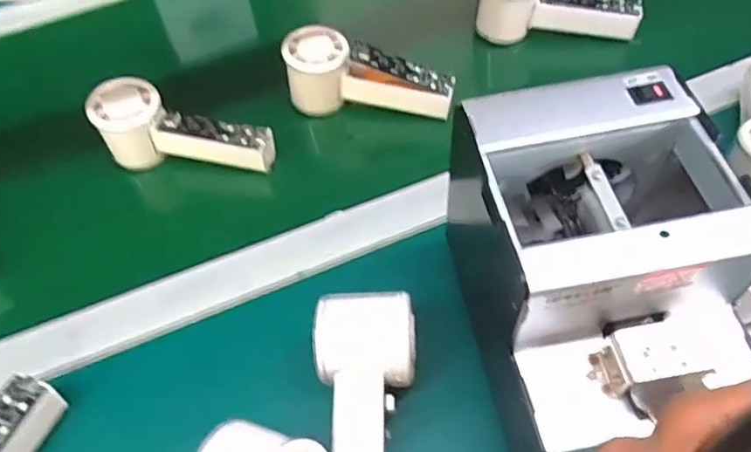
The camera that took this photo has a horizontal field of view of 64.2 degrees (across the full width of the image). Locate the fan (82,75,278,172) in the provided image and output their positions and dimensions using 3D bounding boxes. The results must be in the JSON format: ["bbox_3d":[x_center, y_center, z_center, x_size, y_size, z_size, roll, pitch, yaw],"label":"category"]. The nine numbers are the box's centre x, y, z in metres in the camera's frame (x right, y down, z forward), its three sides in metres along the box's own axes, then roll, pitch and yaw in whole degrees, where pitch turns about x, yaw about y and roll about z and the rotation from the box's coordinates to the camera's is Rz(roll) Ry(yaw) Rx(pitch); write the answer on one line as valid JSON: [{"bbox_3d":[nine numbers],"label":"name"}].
[{"bbox_3d":[-0.161,-0.078,0.502,0.145,0.058,0.046,13,51,11],"label":"fan"}]

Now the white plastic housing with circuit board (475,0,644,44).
[{"bbox_3d":[0.173,-0.204,0.579,0.148,0.079,0.045,6,51,6],"label":"white plastic housing with circuit board"}]

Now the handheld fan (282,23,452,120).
[{"bbox_3d":[-0.004,-0.130,0.529,0.149,0.060,0.051,9,51,8],"label":"handheld fan"}]

